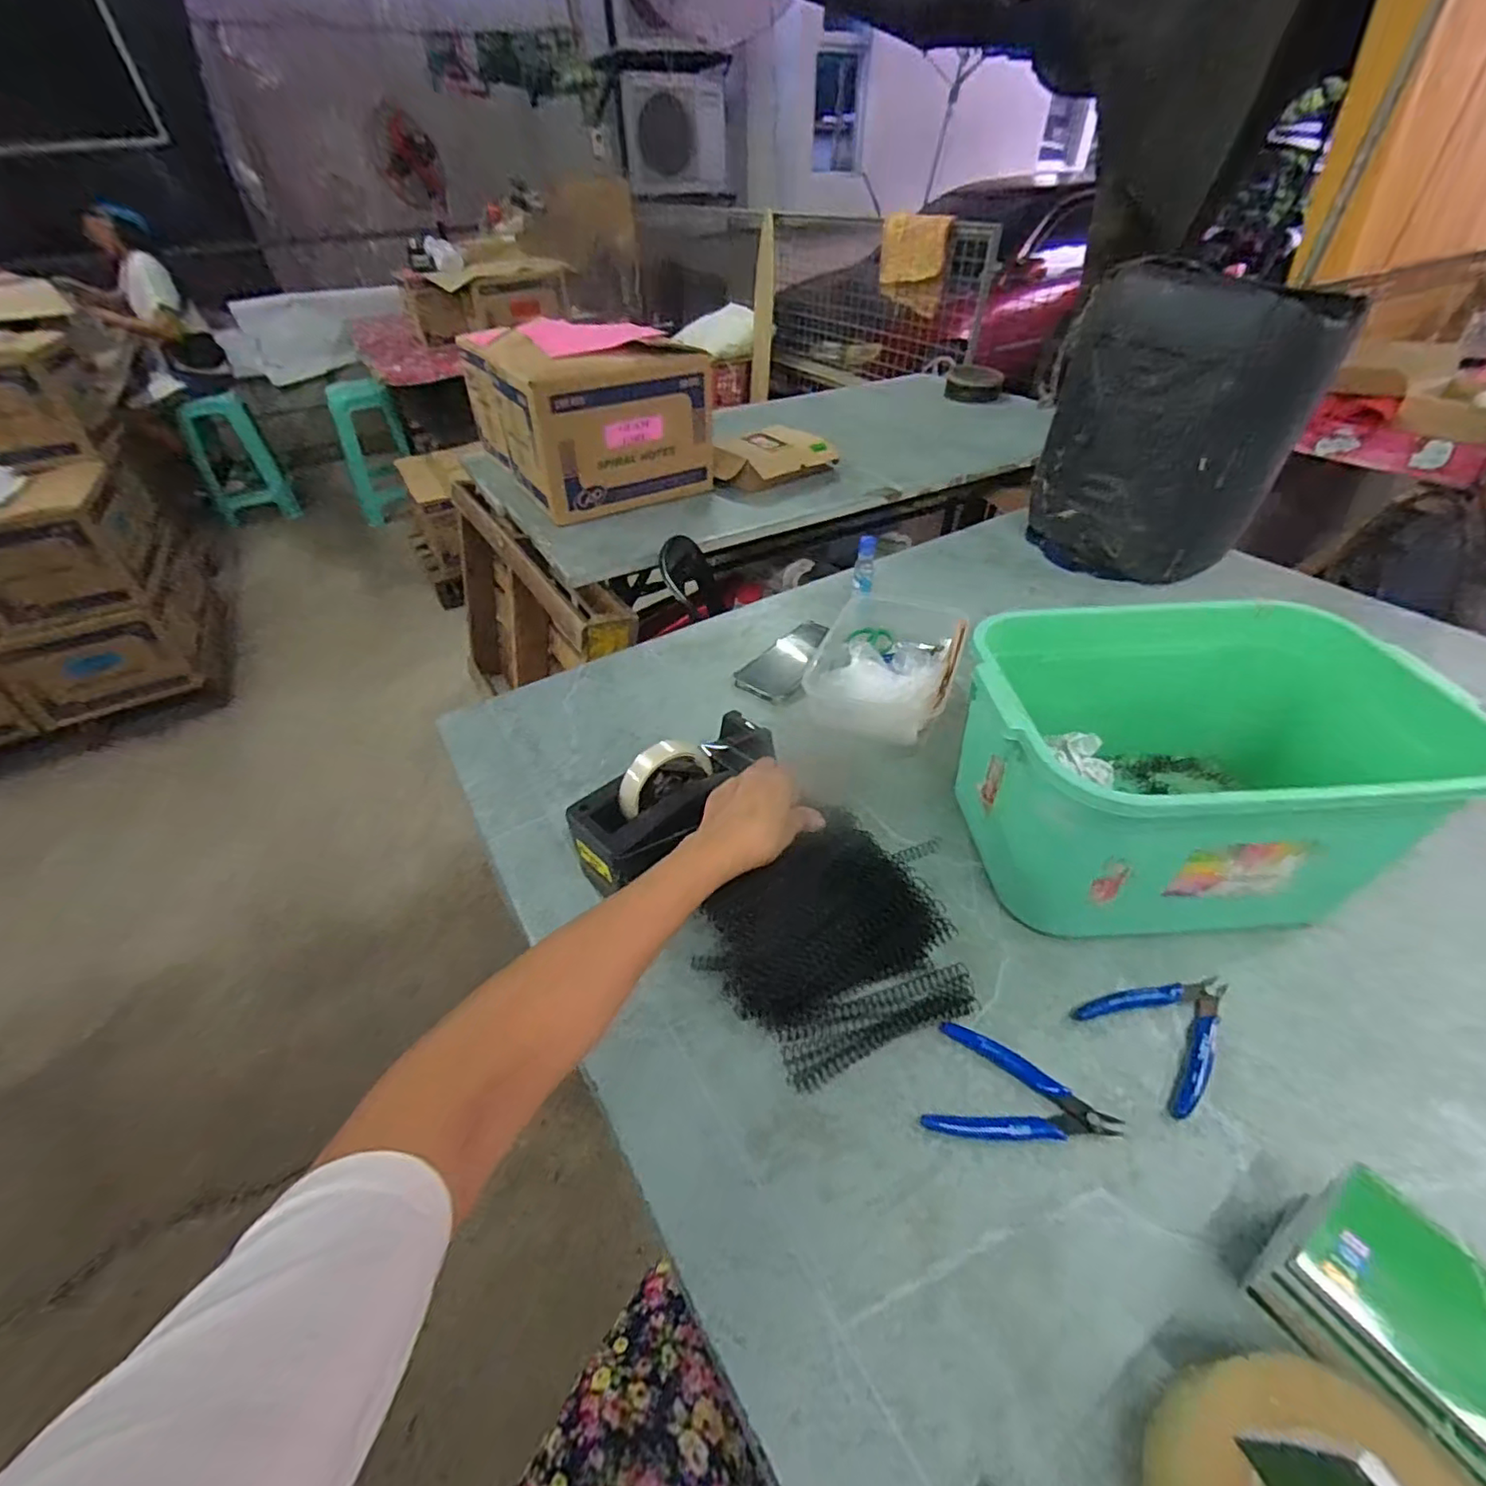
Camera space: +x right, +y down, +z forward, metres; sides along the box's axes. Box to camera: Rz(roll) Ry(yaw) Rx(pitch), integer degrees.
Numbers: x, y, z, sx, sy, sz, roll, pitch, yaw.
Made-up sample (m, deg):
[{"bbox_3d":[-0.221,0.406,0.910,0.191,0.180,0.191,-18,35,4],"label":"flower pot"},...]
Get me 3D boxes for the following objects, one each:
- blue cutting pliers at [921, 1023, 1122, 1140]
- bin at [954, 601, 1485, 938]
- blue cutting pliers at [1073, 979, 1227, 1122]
[{"bbox_3d":[0.191,0.246,0.436,0.117,0.007,0.075,14,45,17],"label":"blue cutting pliers"},{"bbox_3d":[0.360,0.029,0.544,0.335,0.193,0.228,-4,43,-2],"label":"bin"},{"bbox_3d":[0.328,0.212,0.478,0.112,0.015,0.085,-19,45,-18],"label":"blue cutting pliers"}]

